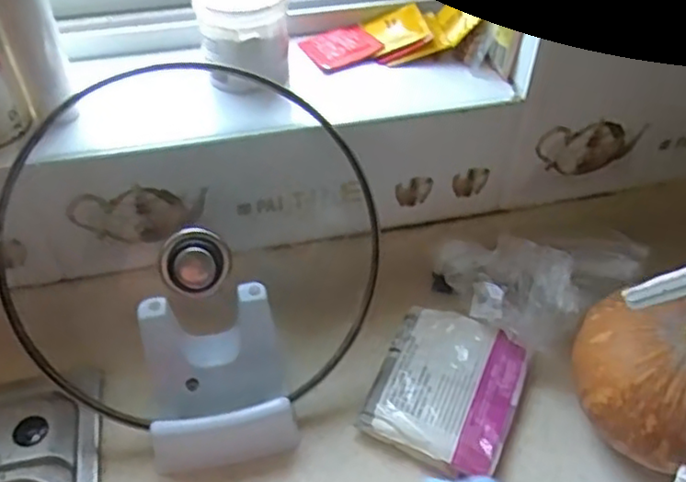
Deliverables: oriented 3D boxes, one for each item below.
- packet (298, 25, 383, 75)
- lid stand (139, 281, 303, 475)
[{"bbox_3d":[-0.001,-0.194,0.669,0.072,0.008,0.052,-24,52,-22],"label":"packet"},{"bbox_3d":[-0.111,0.123,0.593,0.126,0.129,0.103,-7,47,-8],"label":"lid stand"}]

